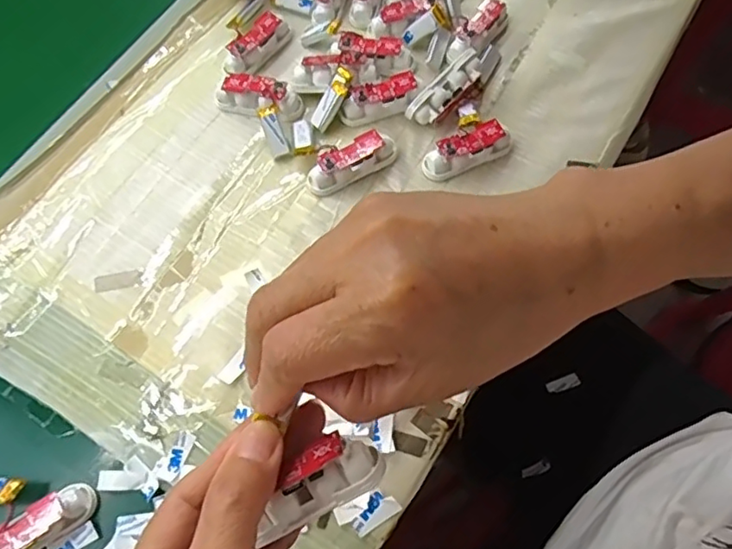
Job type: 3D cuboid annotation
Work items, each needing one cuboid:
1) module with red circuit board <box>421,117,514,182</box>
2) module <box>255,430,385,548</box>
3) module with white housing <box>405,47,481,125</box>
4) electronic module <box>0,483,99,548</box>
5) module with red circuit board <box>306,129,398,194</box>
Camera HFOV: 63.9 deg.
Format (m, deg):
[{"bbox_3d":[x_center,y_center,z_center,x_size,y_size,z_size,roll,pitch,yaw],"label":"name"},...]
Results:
[{"bbox_3d":[0.068,-0.082,0.384,0.061,0.020,0.019,-21,68,-8],"label":"module with red circuit board"},{"bbox_3d":[-0.019,0.078,0.221,0.050,0.014,0.024,-26,69,-9],"label":"module"},{"bbox_3d":[0.056,-0.124,0.398,0.059,0.018,0.020,-45,72,2],"label":"module with white housing"},{"bbox_3d":[-0.174,0.133,0.308,0.060,0.019,0.020,-32,70,-12],"label":"electronic module"},{"bbox_3d":[-0.008,-0.075,0.383,0.062,0.019,0.019,-27,69,-10],"label":"module with red circuit board"}]

